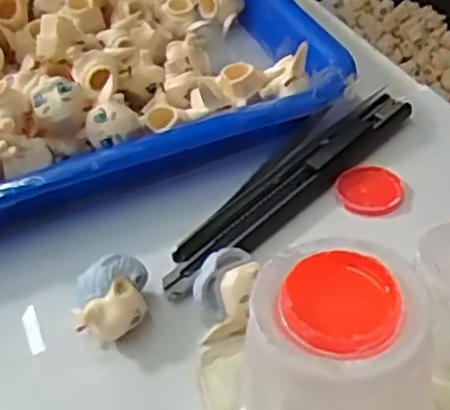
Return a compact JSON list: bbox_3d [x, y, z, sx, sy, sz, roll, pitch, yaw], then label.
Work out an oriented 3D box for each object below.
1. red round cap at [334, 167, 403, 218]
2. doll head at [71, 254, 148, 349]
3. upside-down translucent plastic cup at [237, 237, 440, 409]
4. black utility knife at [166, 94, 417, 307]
[{"bbox_3d":[0.057,-0.006,0.278,0.026,0.004,0.026,-3,44,3],"label":"red round cap"},{"bbox_3d":[-0.037,0.034,0.235,0.023,0.024,0.025,-9,44,-3],"label":"doll head"},{"bbox_3d":[0.027,0.049,0.173,0.044,0.073,0.045,-3,44,3],"label":"upside-down translucent plastic cup"},{"bbox_3d":[0.027,-0.008,0.281,0.134,0.010,0.021,-36,51,-27],"label":"black utility knife"}]

